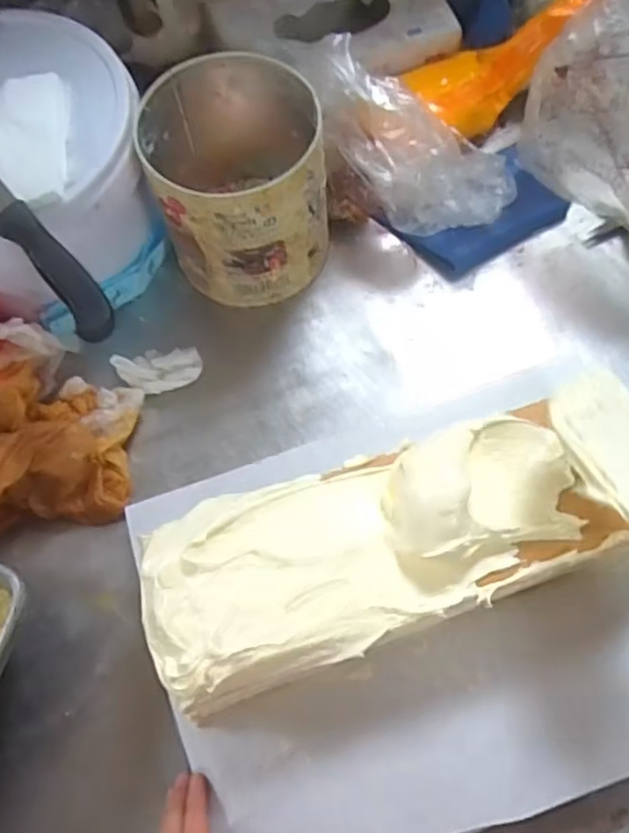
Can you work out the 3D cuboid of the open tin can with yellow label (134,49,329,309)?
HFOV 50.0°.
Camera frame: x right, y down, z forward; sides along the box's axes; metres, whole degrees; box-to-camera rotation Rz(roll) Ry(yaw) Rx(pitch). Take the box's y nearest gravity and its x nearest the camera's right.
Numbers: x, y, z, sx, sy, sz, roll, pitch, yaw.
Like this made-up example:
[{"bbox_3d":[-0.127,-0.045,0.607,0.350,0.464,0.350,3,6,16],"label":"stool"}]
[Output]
[{"bbox_3d":[-0.063,-0.198,0.587,0.135,0.150,0.144,-1,68,3],"label":"open tin can with yellow label"}]

